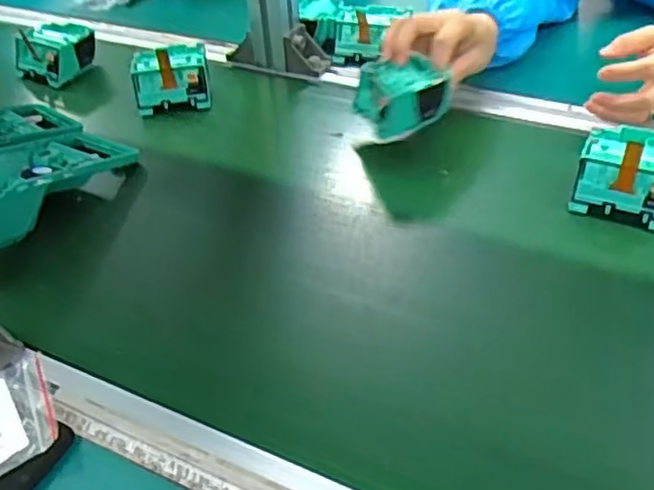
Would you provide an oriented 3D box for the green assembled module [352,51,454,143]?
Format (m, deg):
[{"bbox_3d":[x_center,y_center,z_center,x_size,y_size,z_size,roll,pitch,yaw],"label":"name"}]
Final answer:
[{"bbox_3d":[0.066,-0.133,0.598,0.066,0.045,0.075,-14,41,-11],"label":"green assembled module"}]

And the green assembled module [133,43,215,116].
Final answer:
[{"bbox_3d":[-0.162,-0.174,0.707,0.075,0.062,0.060,-9,40,-5],"label":"green assembled module"}]

